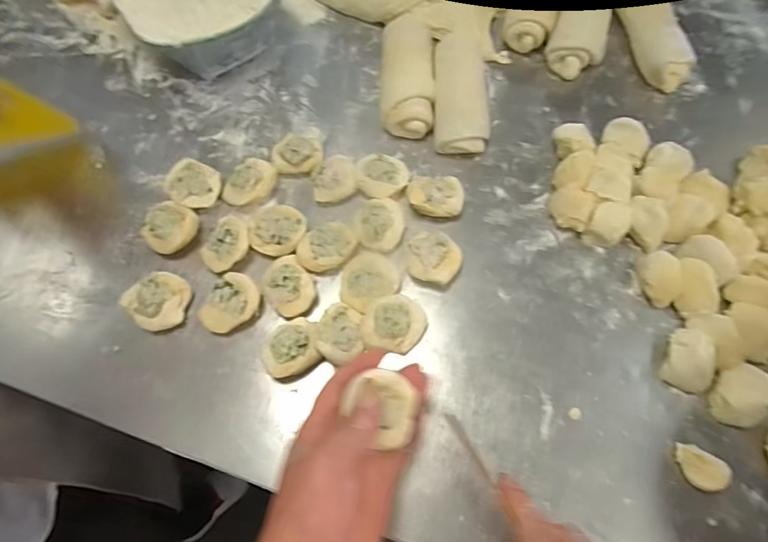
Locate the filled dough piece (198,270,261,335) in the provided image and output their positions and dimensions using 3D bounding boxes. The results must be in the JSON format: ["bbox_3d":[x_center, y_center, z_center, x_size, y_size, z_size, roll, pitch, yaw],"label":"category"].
[{"bbox_3d":[-0.146,0.034,0.456,0.046,0.023,0.057,29,73,13],"label":"filled dough piece"}]

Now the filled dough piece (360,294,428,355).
[{"bbox_3d":[0.009,0.052,0.441,0.059,0.036,0.048,-29,70,-8],"label":"filled dough piece"}]

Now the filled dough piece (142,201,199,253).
[{"bbox_3d":[-0.220,-0.044,0.491,0.046,0.031,0.052,39,75,16],"label":"filled dough piece"}]

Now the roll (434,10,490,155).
[{"bbox_3d":[0.089,-0.219,0.539,0.058,0.046,0.193,2,69,4],"label":"roll"}]

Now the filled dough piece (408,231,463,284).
[{"bbox_3d":[0.049,-0.011,0.464,0.050,0.026,0.047,-1,69,2],"label":"filled dough piece"}]

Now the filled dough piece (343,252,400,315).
[{"bbox_3d":[-0.017,0.008,0.459,0.057,0.026,0.051,-33,71,-10],"label":"filled dough piece"}]

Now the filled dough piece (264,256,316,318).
[{"bbox_3d":[-0.092,0.015,0.459,0.044,0.024,0.058,-38,72,-11],"label":"filled dough piece"}]

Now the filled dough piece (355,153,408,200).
[{"bbox_3d":[-0.001,-0.098,0.505,0.054,0.026,0.052,-1,69,2],"label":"filled dough piece"}]

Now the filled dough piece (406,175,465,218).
[{"bbox_3d":[0.054,-0.077,0.495,0.057,0.026,0.046,7,69,5],"label":"filled dough piece"}]

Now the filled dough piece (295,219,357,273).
[{"bbox_3d":[-0.057,-0.023,0.477,0.059,0.026,0.044,-35,71,-10],"label":"filled dough piece"}]

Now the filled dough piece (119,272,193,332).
[{"bbox_3d":[-0.216,0.030,0.460,0.051,0.030,0.056,40,76,16],"label":"filled dough piece"}]

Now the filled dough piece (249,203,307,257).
[{"bbox_3d":[-0.107,-0.039,0.485,0.054,0.026,0.051,18,71,9],"label":"filled dough piece"}]

